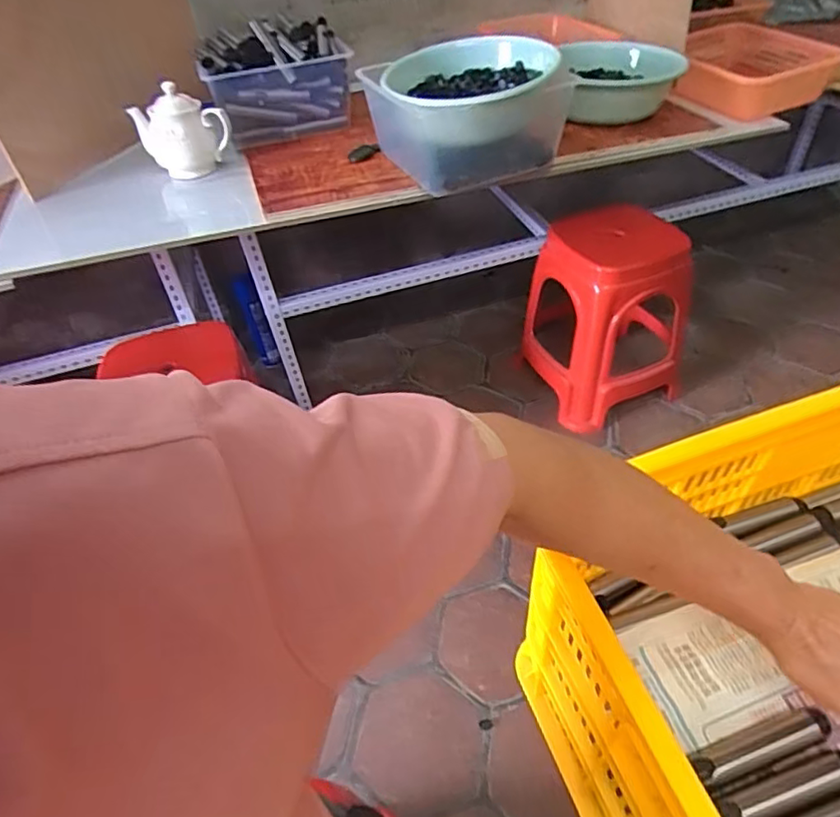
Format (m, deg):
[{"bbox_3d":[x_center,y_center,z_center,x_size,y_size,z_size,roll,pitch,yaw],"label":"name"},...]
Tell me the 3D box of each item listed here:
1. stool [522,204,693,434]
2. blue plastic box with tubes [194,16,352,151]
[{"bbox_3d":[0.456,-0.231,1.480,0.322,0.437,0.314,-18,45,-12],"label":"stool"},{"bbox_3d":[-0.295,-0.676,1.249,0.276,0.195,0.151,-16,45,-10],"label":"blue plastic box with tubes"}]

